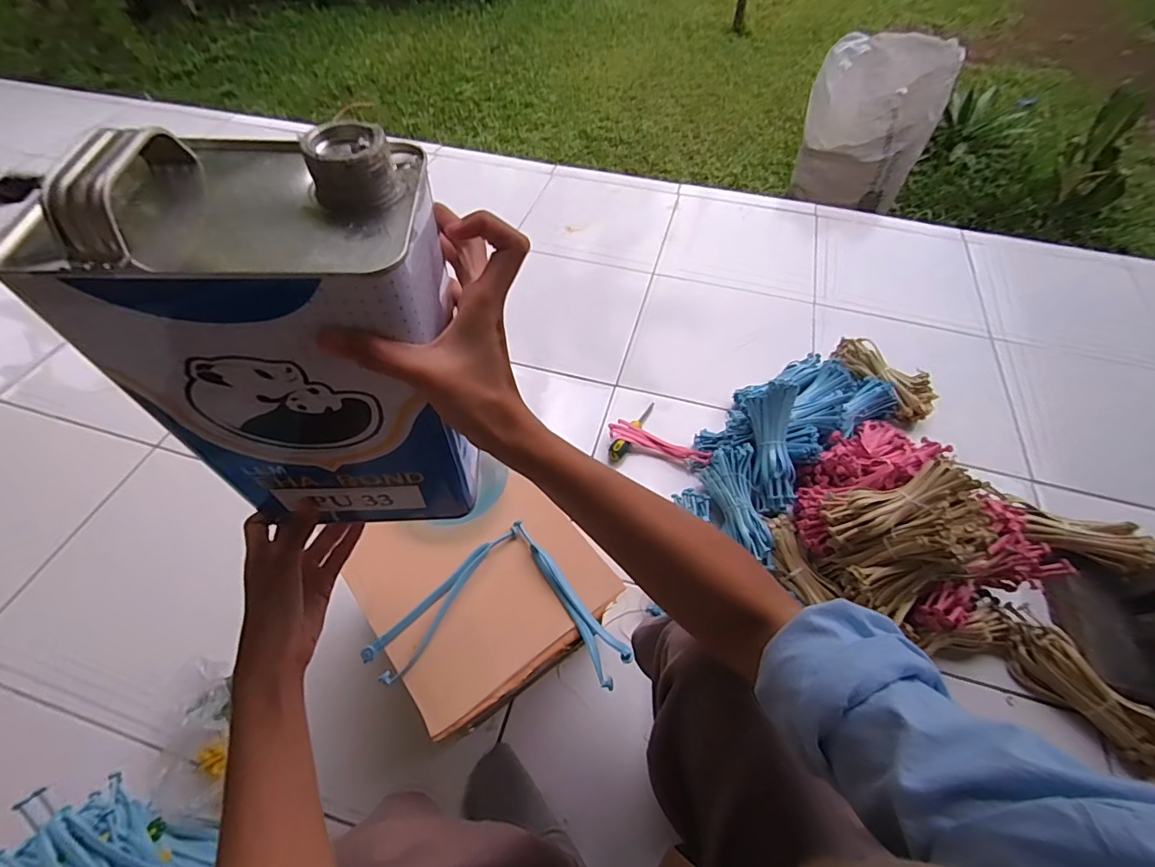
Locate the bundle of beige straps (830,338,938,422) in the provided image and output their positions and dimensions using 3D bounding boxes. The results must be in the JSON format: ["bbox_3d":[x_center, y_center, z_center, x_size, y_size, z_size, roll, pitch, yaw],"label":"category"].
[{"bbox_3d":[0.624,-0.123,1.020,0.081,0.051,0.234,-25,59,-17],"label":"bundle of beige straps"}]

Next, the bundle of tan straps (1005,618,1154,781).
[{"bbox_3d":[0.699,0.355,0.684,0.074,0.053,0.220,-36,63,-23],"label":"bundle of tan straps"}]

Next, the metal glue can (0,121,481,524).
[{"bbox_3d":[-0.158,-0.046,0.308,0.161,0.239,0.099,0,55,-1],"label":"metal glue can"}]

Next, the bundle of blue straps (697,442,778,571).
[{"bbox_3d":[0.265,0.113,0.812,0.074,0.056,0.206,-5,55,-5],"label":"bundle of blue straps"}]

